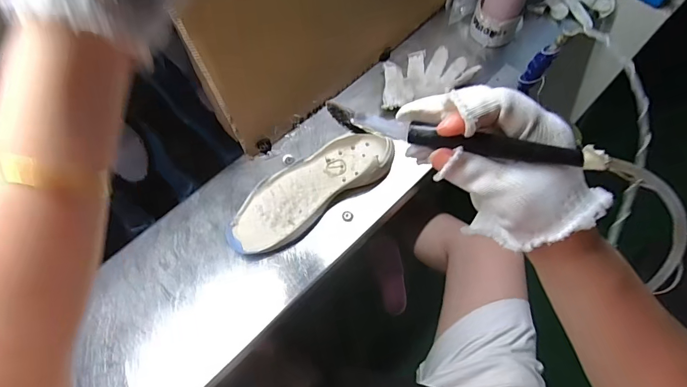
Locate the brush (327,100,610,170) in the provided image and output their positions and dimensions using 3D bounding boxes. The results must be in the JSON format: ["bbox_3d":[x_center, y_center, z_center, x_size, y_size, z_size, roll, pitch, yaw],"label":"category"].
[{"bbox_3d":[0.070,-0.034,0.243,0.162,0.025,0.014,12,62,12],"label":"brush"}]

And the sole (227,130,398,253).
[{"bbox_3d":[-0.047,-0.007,0.604,0.276,0.036,0.097,-33,65,-15],"label":"sole"}]

